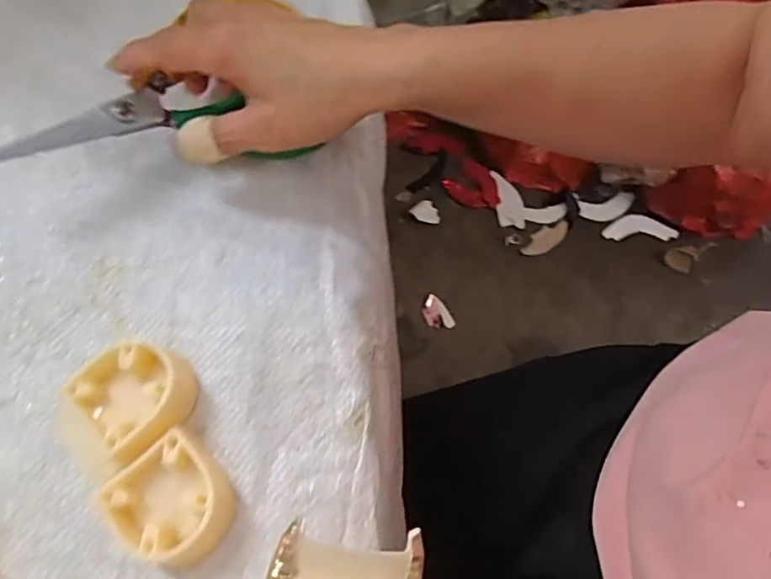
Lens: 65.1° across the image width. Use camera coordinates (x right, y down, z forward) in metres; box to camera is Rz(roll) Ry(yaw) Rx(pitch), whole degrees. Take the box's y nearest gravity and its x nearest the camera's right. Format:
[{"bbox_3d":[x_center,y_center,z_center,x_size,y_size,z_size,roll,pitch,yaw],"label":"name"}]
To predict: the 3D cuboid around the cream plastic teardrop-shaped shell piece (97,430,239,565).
[{"bbox_3d":[-0.094,0.095,0.268,0.047,0.020,0.050,-41,74,-15],"label":"cream plastic teardrop-shaped shell piece"}]

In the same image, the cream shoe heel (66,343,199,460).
[{"bbox_3d":[-0.116,0.050,0.286,0.048,0.021,0.048,-39,73,-15],"label":"cream shoe heel"}]

